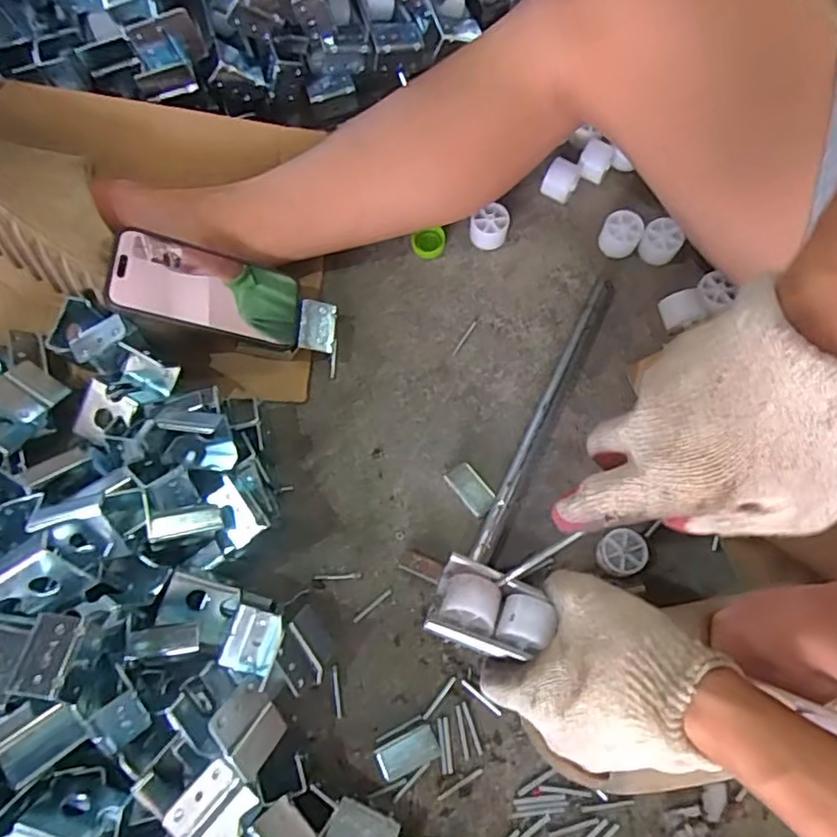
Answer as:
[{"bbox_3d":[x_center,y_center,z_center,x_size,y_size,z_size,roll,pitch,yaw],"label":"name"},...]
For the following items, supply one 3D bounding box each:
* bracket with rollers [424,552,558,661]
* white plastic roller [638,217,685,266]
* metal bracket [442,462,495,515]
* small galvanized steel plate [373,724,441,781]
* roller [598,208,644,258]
[{"bbox_3d":[0.043,0.117,0.374,0.066,0.032,0.047,20,76,8],"label":"bracket with rollers"},{"bbox_3d":[0.220,-0.160,0.557,0.034,0.025,0.034,-1,74,2],"label":"white plastic roller"},{"bbox_3d":[0.043,0.057,0.508,0.024,0.009,0.045,-39,76,-8],"label":"metal bracket"},{"bbox_3d":[-0.009,0.248,0.453,0.046,0.005,0.025,-22,75,-4],"label":"small galvanized steel plate"},{"bbox_3d":[0.184,-0.168,0.557,0.033,0.026,0.033,-1,74,2],"label":"roller"}]

